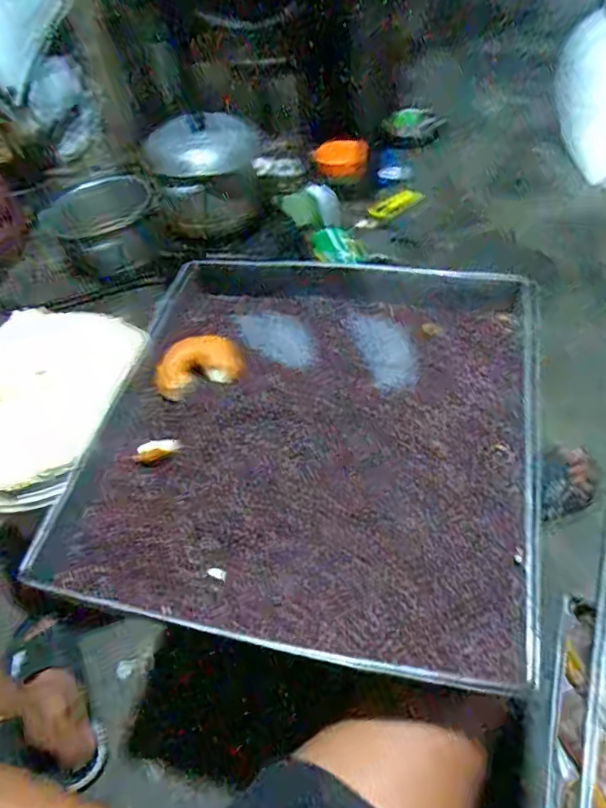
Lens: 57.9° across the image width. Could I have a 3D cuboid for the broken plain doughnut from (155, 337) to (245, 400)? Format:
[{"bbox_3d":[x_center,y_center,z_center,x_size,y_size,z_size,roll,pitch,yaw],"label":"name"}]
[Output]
[{"bbox_3d":[-0.132,-0.047,0.681,0.105,0.022,0.087,-21,59,-11],"label":"broken plain doughnut"}]

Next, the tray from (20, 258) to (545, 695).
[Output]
[{"bbox_3d":[0.003,0.021,0.602,0.476,0.070,0.472,8,52,15],"label":"tray"}]

